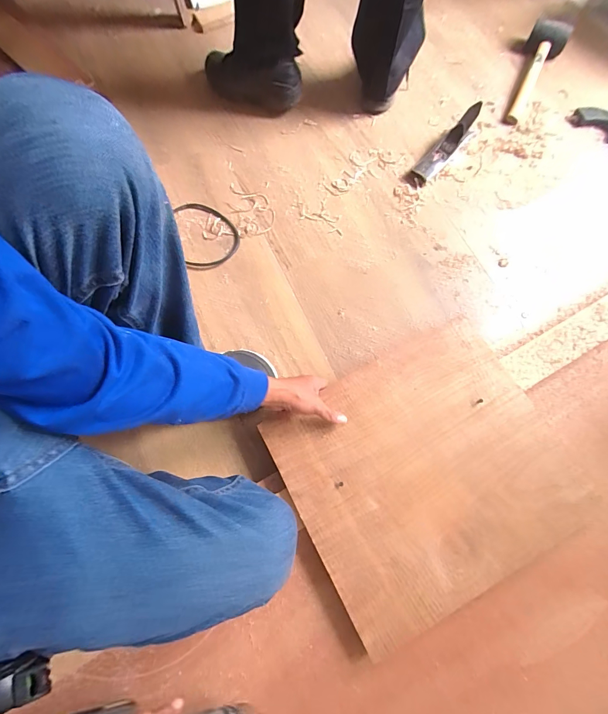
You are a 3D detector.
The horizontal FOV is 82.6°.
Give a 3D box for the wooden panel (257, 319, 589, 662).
[{"bbox_3d":[0.204,0.189,0.596,0.444,0.025,0.388,-27,75,-7],"label":"wooden panel"}]

